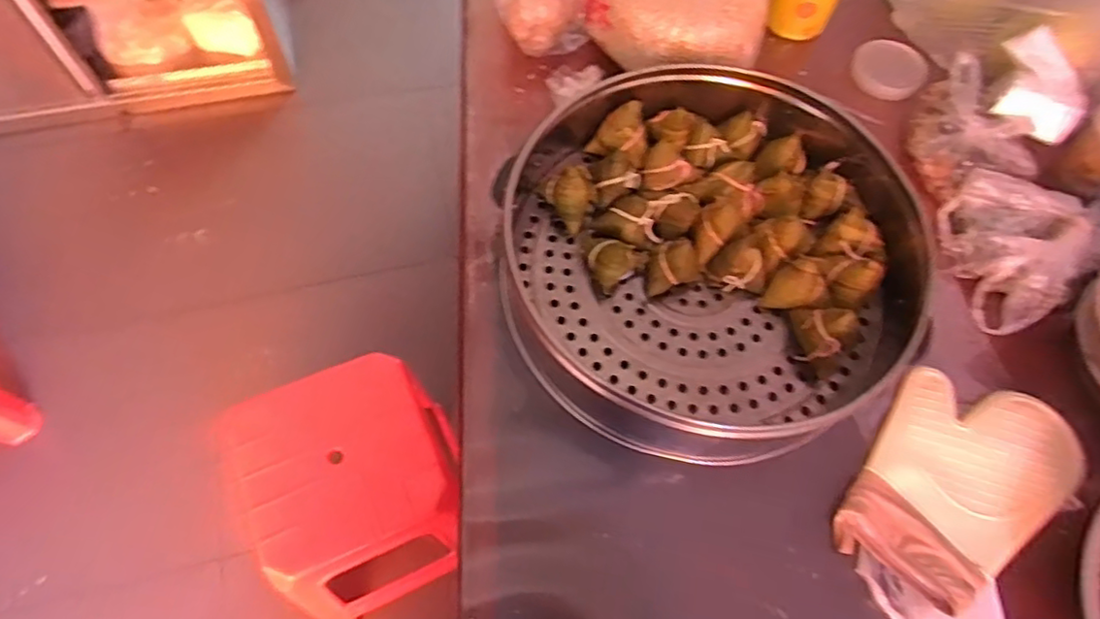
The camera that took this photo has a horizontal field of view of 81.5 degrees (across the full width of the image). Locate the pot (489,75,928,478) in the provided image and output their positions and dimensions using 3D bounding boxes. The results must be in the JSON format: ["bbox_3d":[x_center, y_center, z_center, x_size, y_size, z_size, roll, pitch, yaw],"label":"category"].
[{"bbox_3d":[0.187,-0.068,0.756,0.483,0.114,0.467,2,63,-3],"label":"pot"}]

